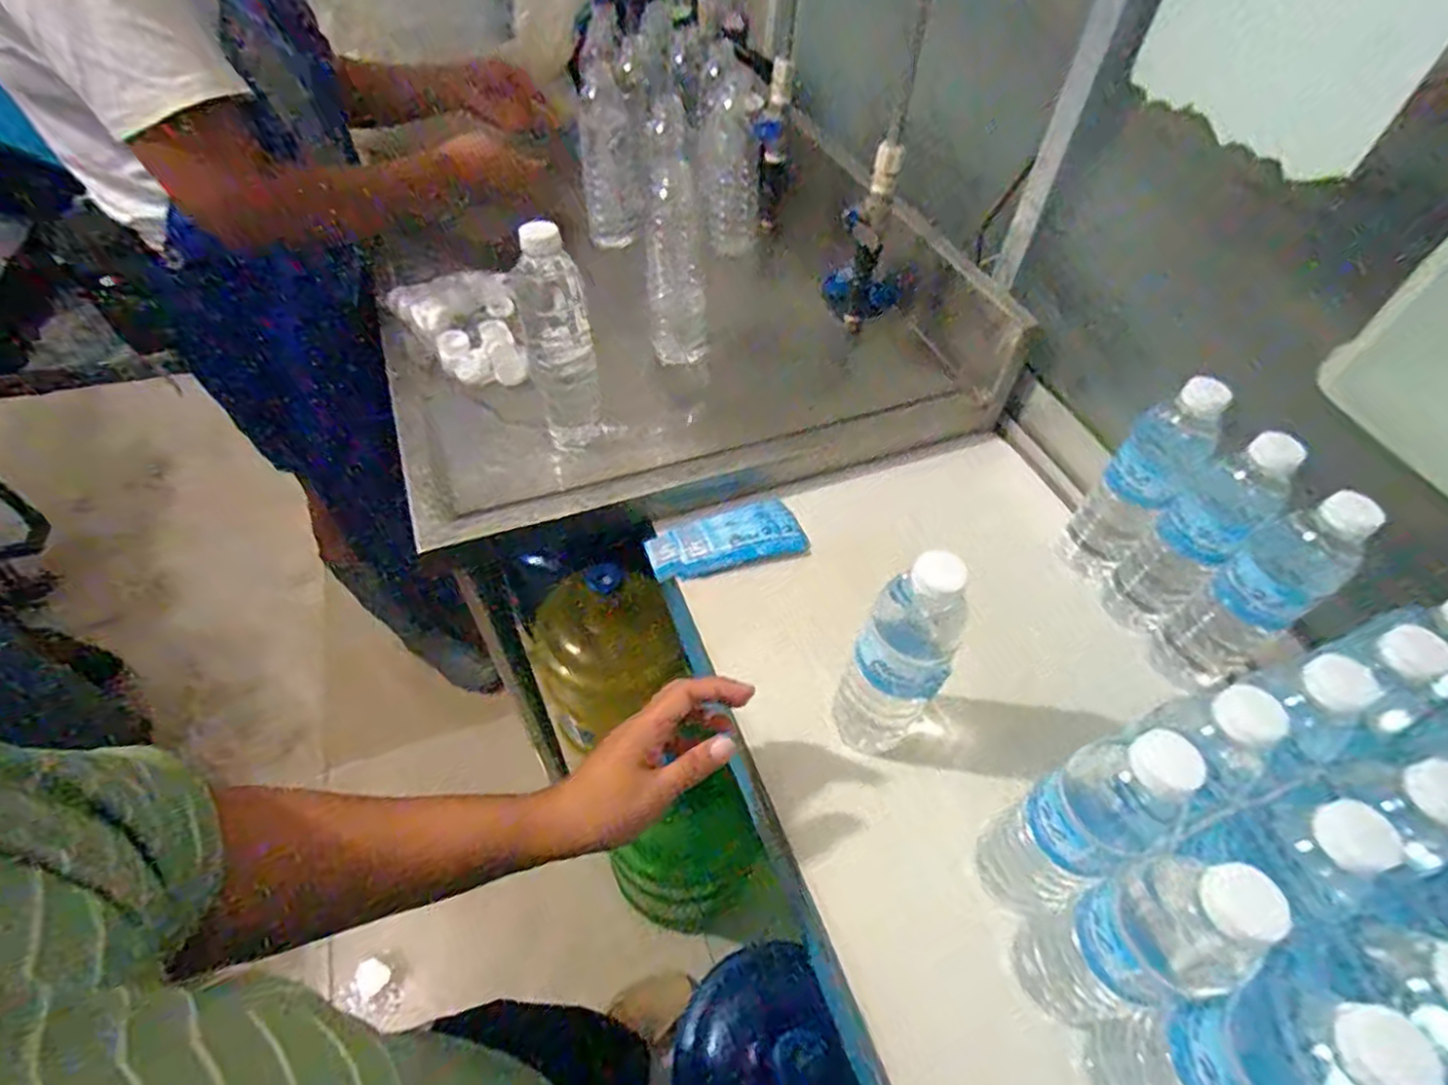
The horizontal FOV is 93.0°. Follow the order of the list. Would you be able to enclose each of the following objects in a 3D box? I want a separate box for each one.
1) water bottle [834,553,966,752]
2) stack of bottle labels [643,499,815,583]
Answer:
[{"bbox_3d":[0.122,0.085,0.478,0.060,0.209,0.051,26,55,16],"label":"water bottle"},{"bbox_3d":[0.000,-0.005,0.666,0.148,0.012,0.069,-10,53,-11],"label":"stack of bottle labels"}]

